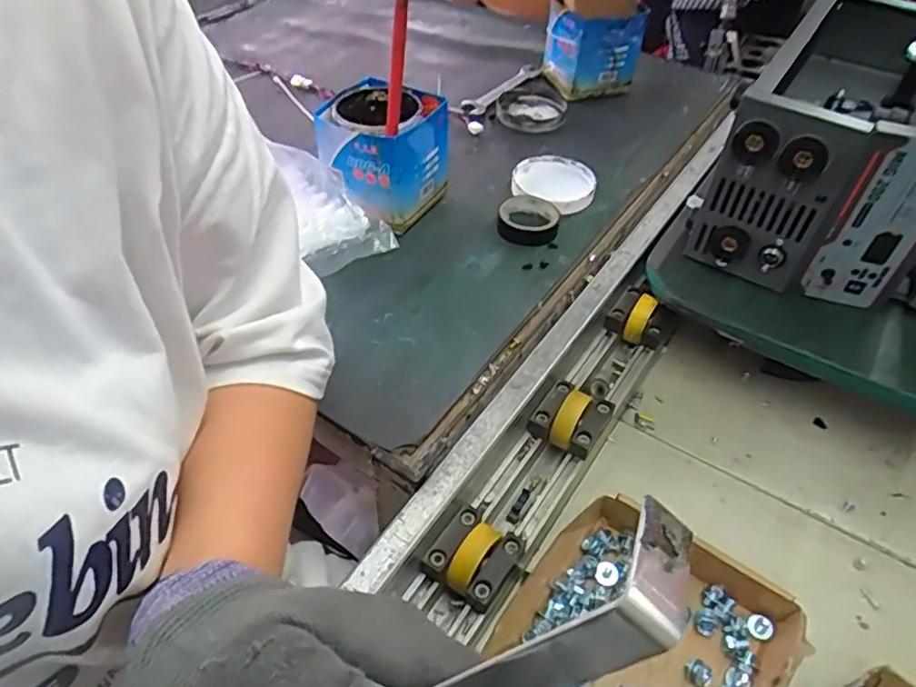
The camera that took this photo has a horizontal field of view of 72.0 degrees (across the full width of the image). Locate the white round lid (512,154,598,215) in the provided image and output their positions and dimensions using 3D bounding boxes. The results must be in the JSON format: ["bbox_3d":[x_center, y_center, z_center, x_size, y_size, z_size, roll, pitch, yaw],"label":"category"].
[{"bbox_3d":[0.098,-0.165,0.658,0.084,0.022,0.091,0,46,0],"label":"white round lid"}]

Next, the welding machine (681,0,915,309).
[{"bbox_3d":[0.363,-0.189,0.586,0.176,0.158,0.331,29,53,24],"label":"welding machine"}]

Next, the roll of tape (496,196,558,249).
[{"bbox_3d":[0.068,-0.120,0.615,0.057,0.019,0.059,0,46,0],"label":"roll of tape"}]

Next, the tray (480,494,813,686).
[{"bbox_3d":[0.123,0.202,0.414,0.155,0.036,0.165,29,53,24],"label":"tray"}]

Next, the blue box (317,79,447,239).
[{"bbox_3d":[-0.074,-0.180,0.606,0.103,0.105,0.102,20,49,17],"label":"blue box"}]

